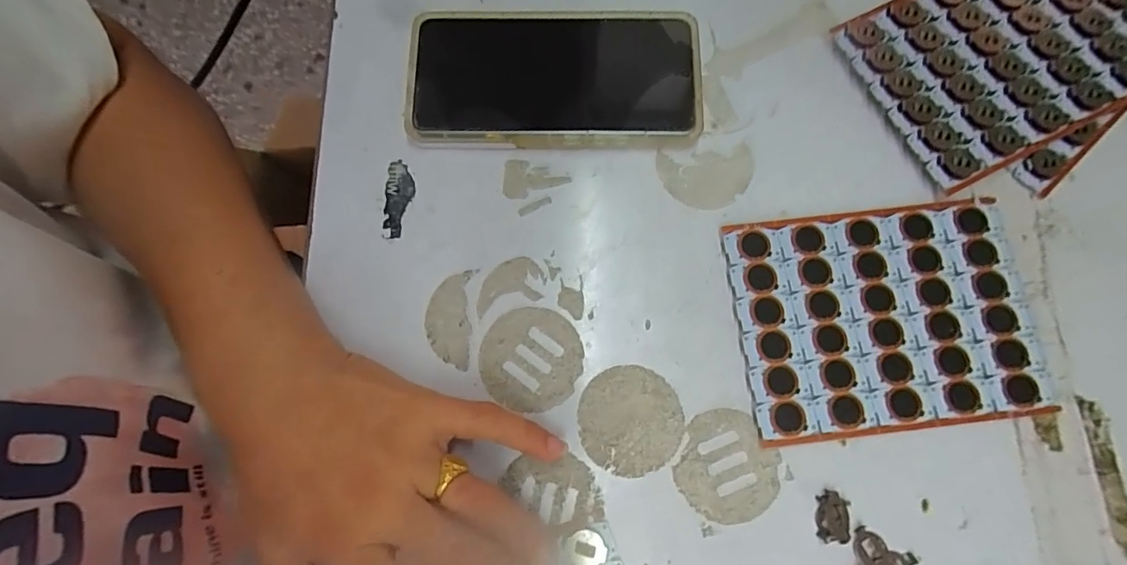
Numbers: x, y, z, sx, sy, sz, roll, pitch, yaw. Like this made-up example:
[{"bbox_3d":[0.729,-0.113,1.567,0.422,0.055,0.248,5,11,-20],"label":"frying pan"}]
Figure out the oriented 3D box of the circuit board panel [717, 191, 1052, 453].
[{"bbox_3d":[0.169,0.018,0.268,0.152,0.004,0.116,-7,78,-2],"label":"circuit board panel"}]

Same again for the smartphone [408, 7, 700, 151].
[{"bbox_3d":[-0.005,-0.118,0.294,0.164,0.015,0.084,1,78,1],"label":"smartphone"}]

